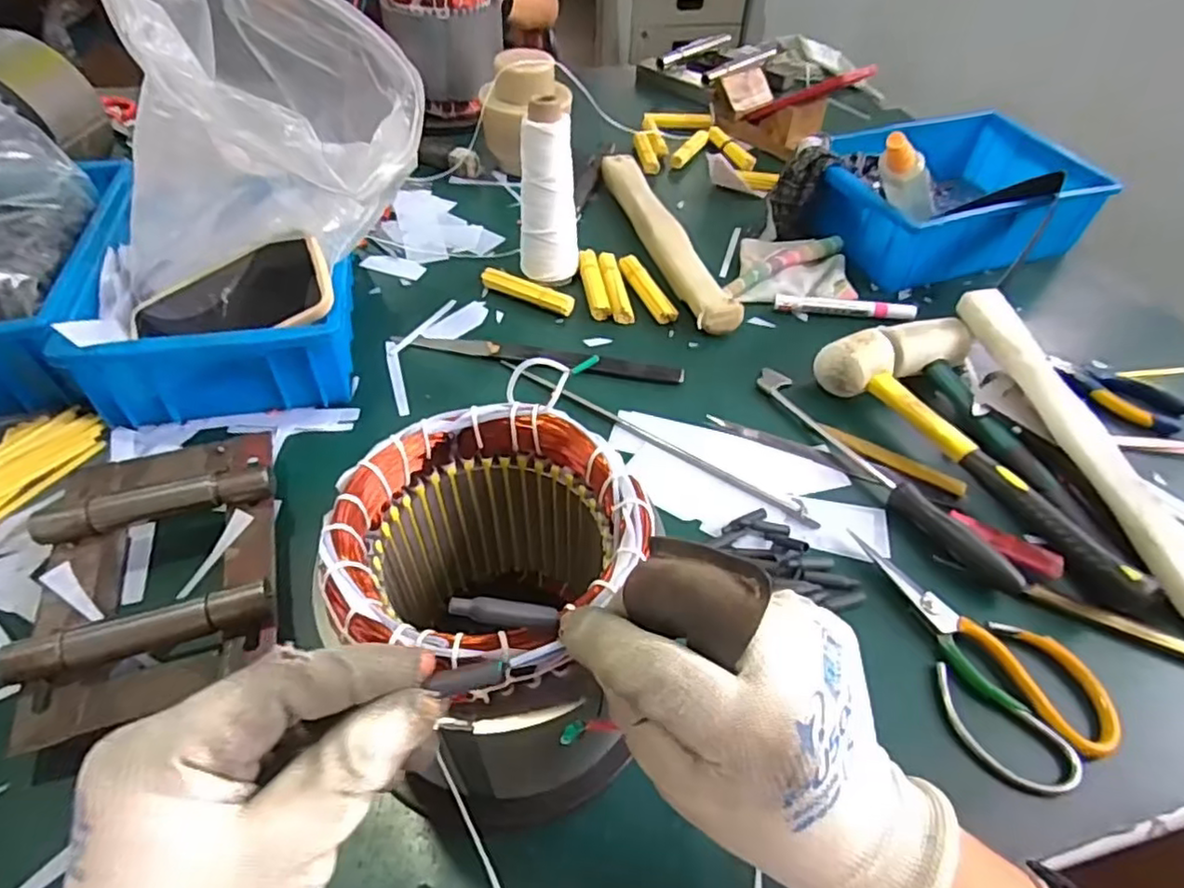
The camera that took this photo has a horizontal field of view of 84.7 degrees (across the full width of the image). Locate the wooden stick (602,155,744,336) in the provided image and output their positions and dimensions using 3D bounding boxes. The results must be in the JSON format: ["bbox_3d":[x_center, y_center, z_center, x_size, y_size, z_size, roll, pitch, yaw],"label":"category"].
[{"bbox_3d":[0.076,-0.241,0.724,0.046,0.033,0.347,-10,50,-12],"label":"wooden stick"}]

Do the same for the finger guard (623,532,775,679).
[{"bbox_3d":[0.034,0.047,0.212,0.042,0.019,0.029,28,53,20],"label":"finger guard"}]

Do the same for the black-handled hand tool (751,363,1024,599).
[{"bbox_3d":[0.224,0.018,0.517,0.028,0.017,0.255,-24,54,-23],"label":"black-handled hand tool"}]

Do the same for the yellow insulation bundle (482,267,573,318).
[{"bbox_3d":[-0.066,-0.154,0.653,0.100,0.013,0.024,23,51,16],"label":"yellow insulation bundle"}]

